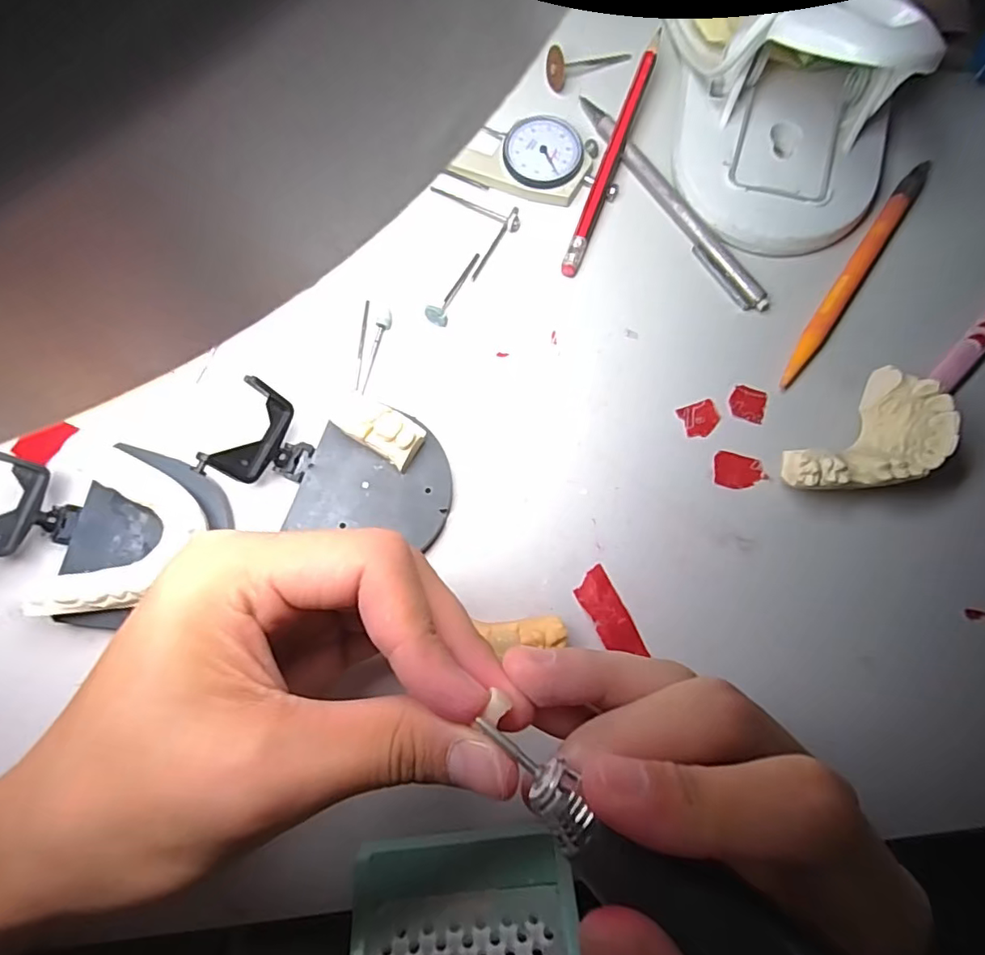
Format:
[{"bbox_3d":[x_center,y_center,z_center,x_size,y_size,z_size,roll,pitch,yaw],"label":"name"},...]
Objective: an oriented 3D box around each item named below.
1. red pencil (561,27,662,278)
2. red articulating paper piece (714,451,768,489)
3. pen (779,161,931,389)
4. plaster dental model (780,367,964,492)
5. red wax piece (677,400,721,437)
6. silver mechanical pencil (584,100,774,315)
[{"bbox_3d":[0.057,-0.152,0.255,0.008,0.017,0.122,21,80,4],"label":"red pencil"},{"bbox_3d":[0.107,-0.003,0.230,0.023,0.004,0.016,9,80,2],"label":"red articulating paper piece"},{"bbox_3d":[0.169,-0.096,0.248,0.012,0.006,0.134,34,81,6],"label":"pen"},{"bbox_3d":[0.151,-0.010,0.219,0.064,0.029,0.038,-40,82,-7],"label":"plaster dental model"},{"bbox_3d":[0.092,-0.026,0.236,0.016,0.004,0.015,-19,80,-4],"label":"red wax piece"},{"bbox_3d":[0.083,-0.132,0.255,0.012,0.005,0.136,-34,81,-6],"label":"silver mechanical pencil"}]

